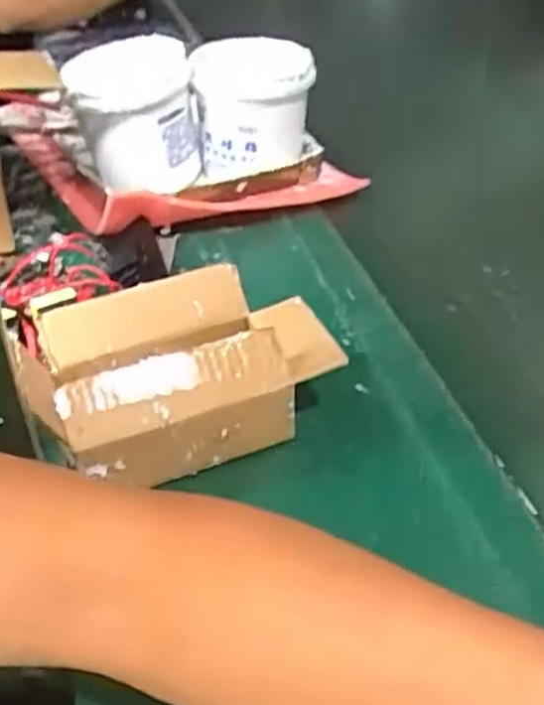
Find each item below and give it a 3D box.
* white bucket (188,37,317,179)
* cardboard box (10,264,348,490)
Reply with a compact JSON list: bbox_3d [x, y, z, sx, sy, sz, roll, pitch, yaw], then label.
[{"bbox_3d":[-0.016,-0.252,0.754,0.110,0.123,0.110,1,40,-1],"label":"white bucket"},{"bbox_3d":[-0.065,0.011,0.489,0.210,0.063,0.138,-9,40,-10],"label":"cardboard box"}]

